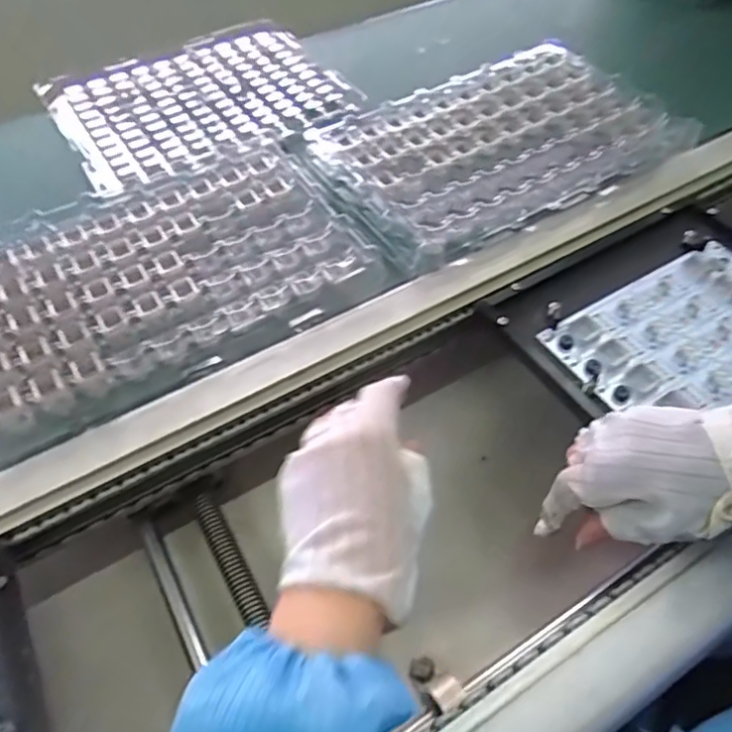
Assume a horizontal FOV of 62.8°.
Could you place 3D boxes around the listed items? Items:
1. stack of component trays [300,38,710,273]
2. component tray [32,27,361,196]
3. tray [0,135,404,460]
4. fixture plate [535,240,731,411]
[{"bbox_3d":[0.133,-0.223,0.605,0.351,0.051,0.213,-31,53,-22],"label":"stack of component trays"},{"bbox_3d":[-0.186,-0.306,0.676,0.297,0.033,0.227,-26,51,-18],"label":"component tray"},{"bbox_3d":[-0.179,-0.080,0.514,0.350,0.054,0.230,-28,52,-20],"label":"tray"},{"bbox_3d":[0.264,-0.031,0.490,0.209,0.011,0.124,-26,51,-18],"label":"fixture plate"}]

